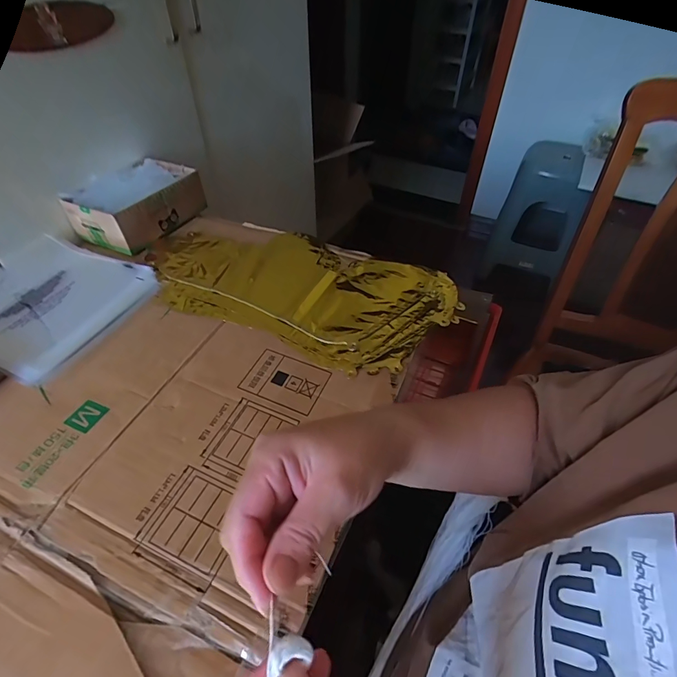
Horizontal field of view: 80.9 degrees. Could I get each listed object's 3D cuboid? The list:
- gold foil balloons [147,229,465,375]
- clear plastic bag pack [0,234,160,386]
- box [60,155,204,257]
[{"bbox_3d":[-0.065,-0.082,0.580,0.439,0.021,0.230,20,50,18],"label":"gold foil balloons"},{"bbox_3d":[-0.396,-0.057,0.542,0.226,0.016,0.208,20,50,18],"label":"clear plastic bag pack"},{"bbox_3d":[-0.332,-0.230,0.660,0.134,0.066,0.181,22,50,19],"label":"box"}]

